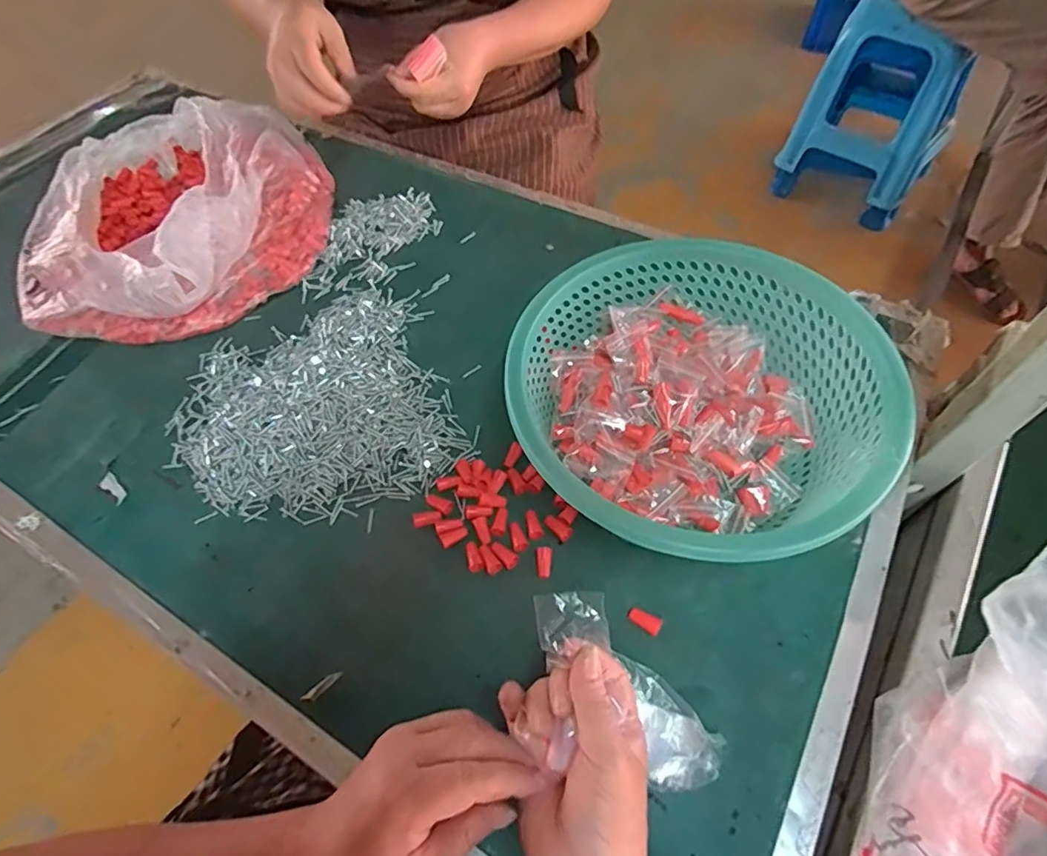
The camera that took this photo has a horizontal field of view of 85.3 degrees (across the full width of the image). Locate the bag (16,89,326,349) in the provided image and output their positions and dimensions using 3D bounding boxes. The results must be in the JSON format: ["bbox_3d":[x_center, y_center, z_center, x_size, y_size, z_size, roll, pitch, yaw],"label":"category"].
[{"bbox_3d":[-0.392,-0.255,0.643,0.325,0.084,0.334,9,59,5],"label":"bag"}]

